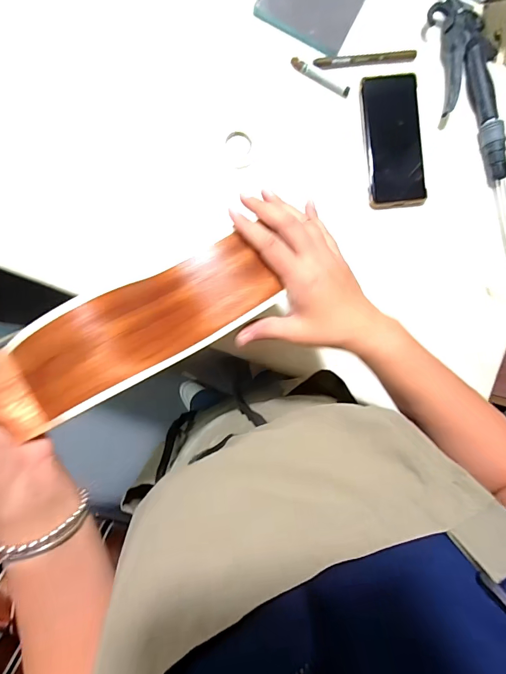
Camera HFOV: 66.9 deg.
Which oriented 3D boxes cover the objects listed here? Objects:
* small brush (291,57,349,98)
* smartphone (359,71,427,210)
[{"bbox_3d":[0.086,-0.330,0.486,0.082,0.008,0.012,27,88,-5],"label":"small brush"},{"bbox_3d":[0.184,-0.254,0.496,0.077,0.007,0.165,-7,92,-5],"label":"smartphone"}]

